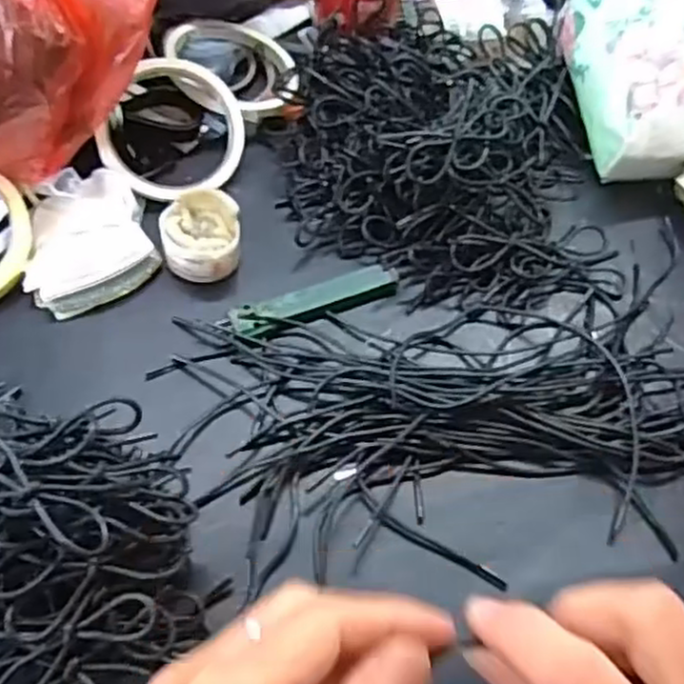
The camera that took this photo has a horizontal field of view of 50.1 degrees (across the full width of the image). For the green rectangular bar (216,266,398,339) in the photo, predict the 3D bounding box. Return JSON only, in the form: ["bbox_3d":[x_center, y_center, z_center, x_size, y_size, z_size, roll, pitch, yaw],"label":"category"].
[{"bbox_3d":[-0.017,-0.023,0.421,0.103,0.015,0.020,-20,59,-18],"label":"green rectangular bar"}]

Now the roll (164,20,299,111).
[{"bbox_3d":[-0.071,-0.194,0.510,0.095,0.015,0.086,34,48,7],"label":"roll"}]

